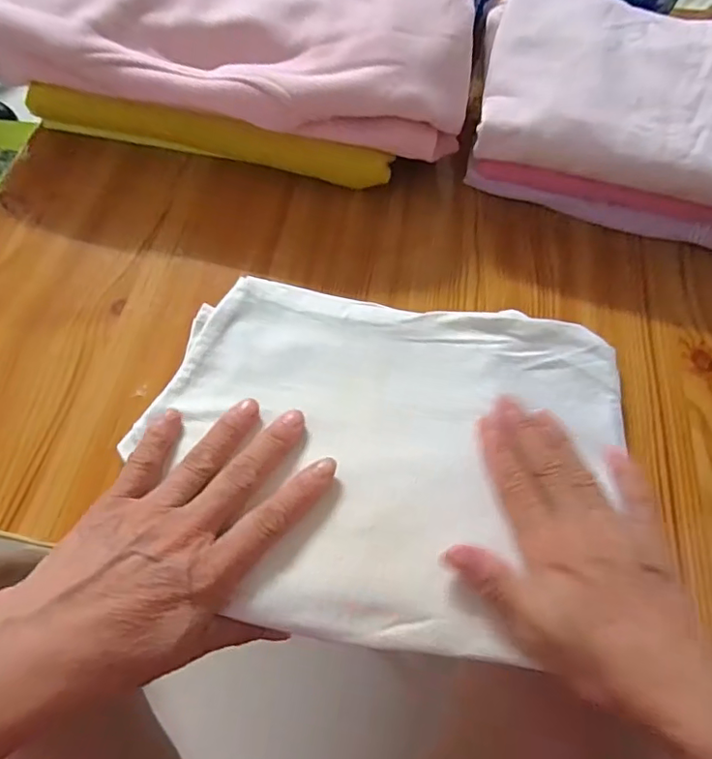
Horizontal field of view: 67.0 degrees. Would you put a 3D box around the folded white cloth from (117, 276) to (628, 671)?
[{"bbox_3d":[0.019,0.038,0.297,0.251,0.013,0.192,9,63,1],"label":"folded white cloth"}]

